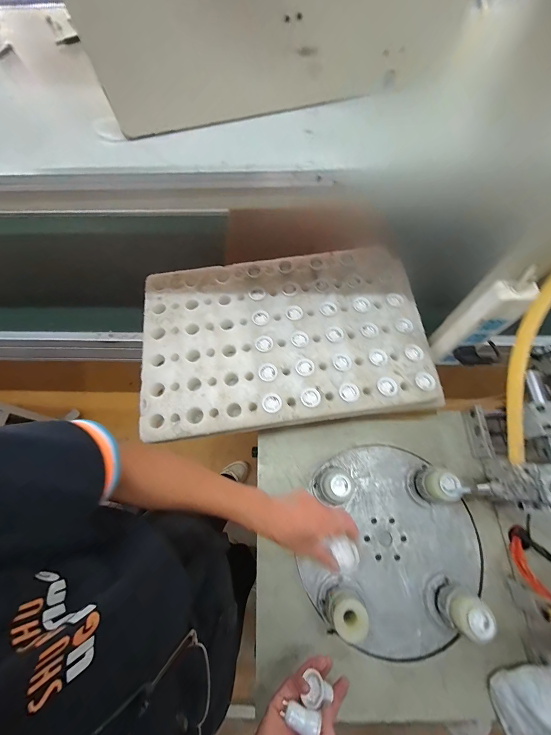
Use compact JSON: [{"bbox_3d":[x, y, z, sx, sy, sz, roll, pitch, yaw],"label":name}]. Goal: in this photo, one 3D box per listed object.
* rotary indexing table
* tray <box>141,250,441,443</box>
[{"bbox_3d":[0.205,0.312,0.507,0.318,0.099,0.325,0,68,1],"label":"rotary indexing table"},{"bbox_3d":[0.010,-0.068,0.585,0.552,0.029,0.367,-7,68,-2],"label":"tray"}]

